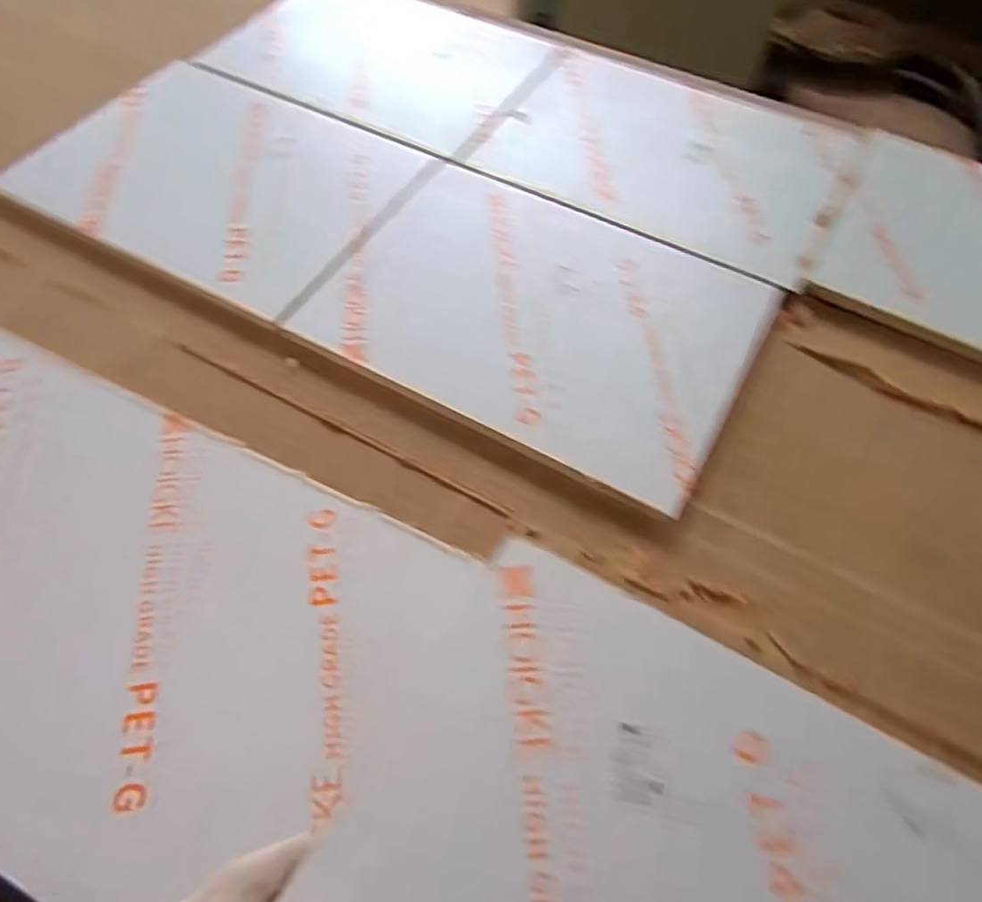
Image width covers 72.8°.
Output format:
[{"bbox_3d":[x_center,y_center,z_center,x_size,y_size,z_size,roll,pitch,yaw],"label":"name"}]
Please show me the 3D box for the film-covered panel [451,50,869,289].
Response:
[{"bbox_3d":[0.251,-0.434,0.926,0.465,0.018,0.376,26,62,15],"label":"film-covered panel"}]

